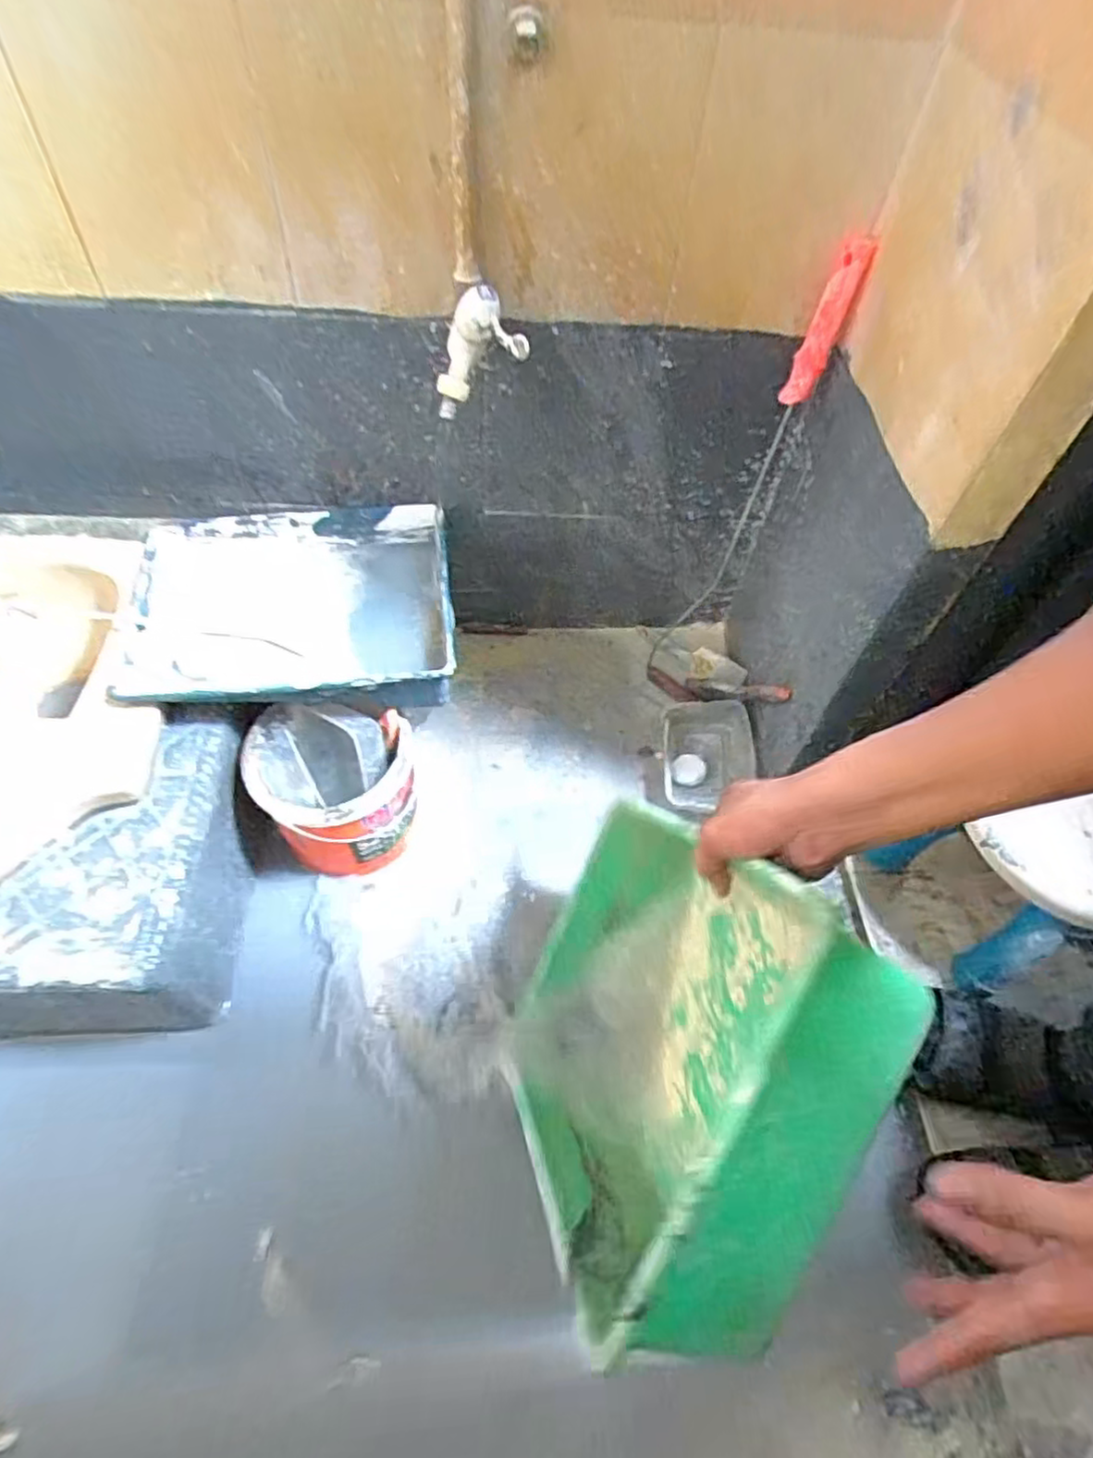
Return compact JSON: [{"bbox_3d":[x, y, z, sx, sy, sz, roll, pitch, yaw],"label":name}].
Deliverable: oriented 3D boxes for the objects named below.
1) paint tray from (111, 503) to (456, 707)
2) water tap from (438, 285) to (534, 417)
[{"bbox_3d":[-0.297,-0.145,0.831,0.362,0.047,0.288,-5,53,-8],"label":"paint tray"},{"bbox_3d":[-0.058,-0.361,0.669,0.091,0.105,0.053,10,53,4],"label":"water tap"}]

